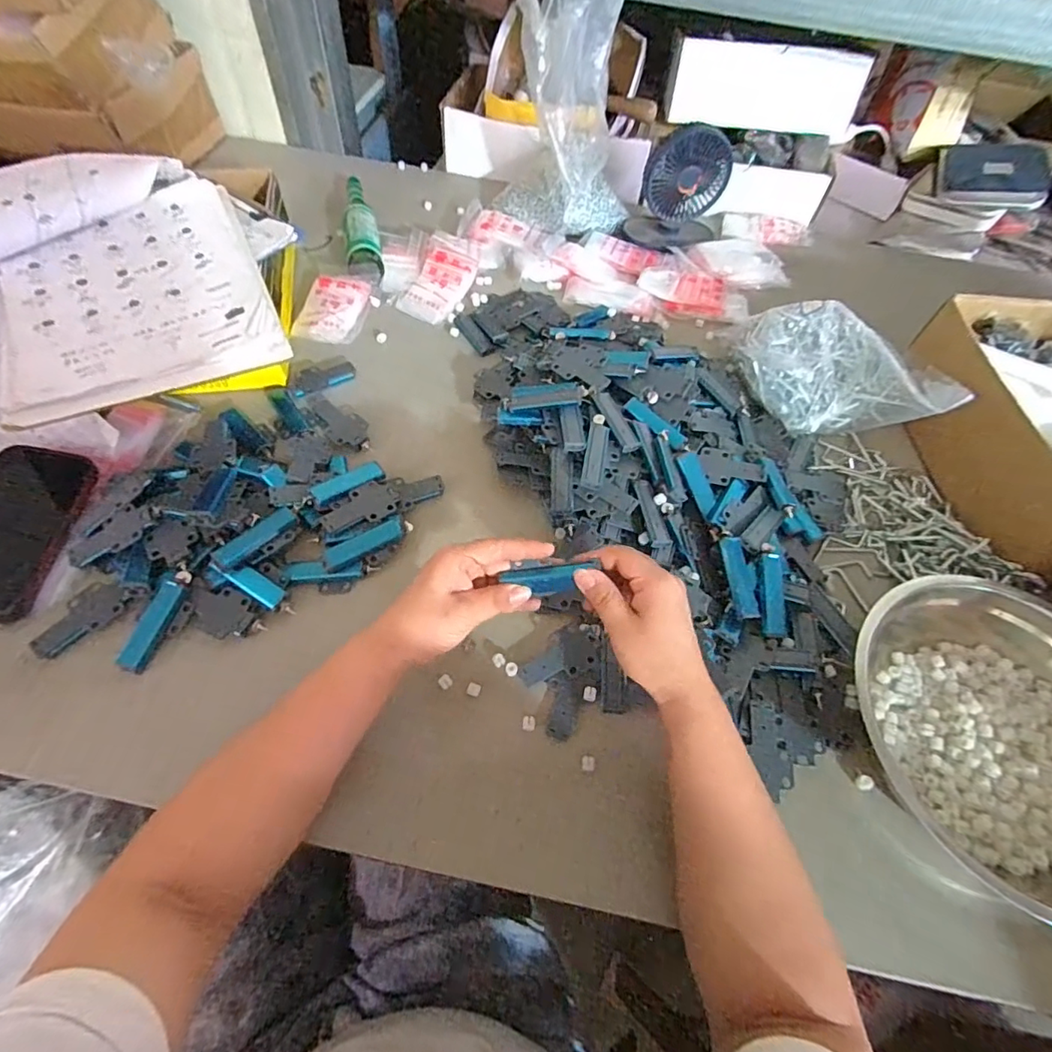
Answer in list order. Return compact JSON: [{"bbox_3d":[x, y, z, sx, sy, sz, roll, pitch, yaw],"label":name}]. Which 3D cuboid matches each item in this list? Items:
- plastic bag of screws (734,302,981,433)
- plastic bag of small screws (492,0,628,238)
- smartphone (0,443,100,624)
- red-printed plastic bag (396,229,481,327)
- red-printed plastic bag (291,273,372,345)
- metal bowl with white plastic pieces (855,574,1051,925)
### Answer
[{"bbox_3d":[0.361,-0.183,0.625,0.219,0.092,0.144,26,60,11],"label":"plastic bag of screws"},{"bbox_3d":[0.068,-0.579,0.739,0.153,0.275,0.153,-34,66,-23],"label":"plastic bag of small screws"},{"bbox_3d":[-0.464,0.002,0.476,0.084,0.008,0.163,13,64,-15],"label":"smartphone"},{"bbox_3d":[-0.117,-0.353,0.740,0.080,0.020,0.165,15,58,5],"label":"red-printed plastic bag"},{"bbox_3d":[-0.251,-0.285,0.689,0.079,0.022,0.108,10,58,2],"label":"red-printed plastic bag"},{"bbox_3d":[0.383,0.161,0.424,0.232,0.070,0.241,2,58,-3],"label":"metal bowl with white plastic pieces"}]

